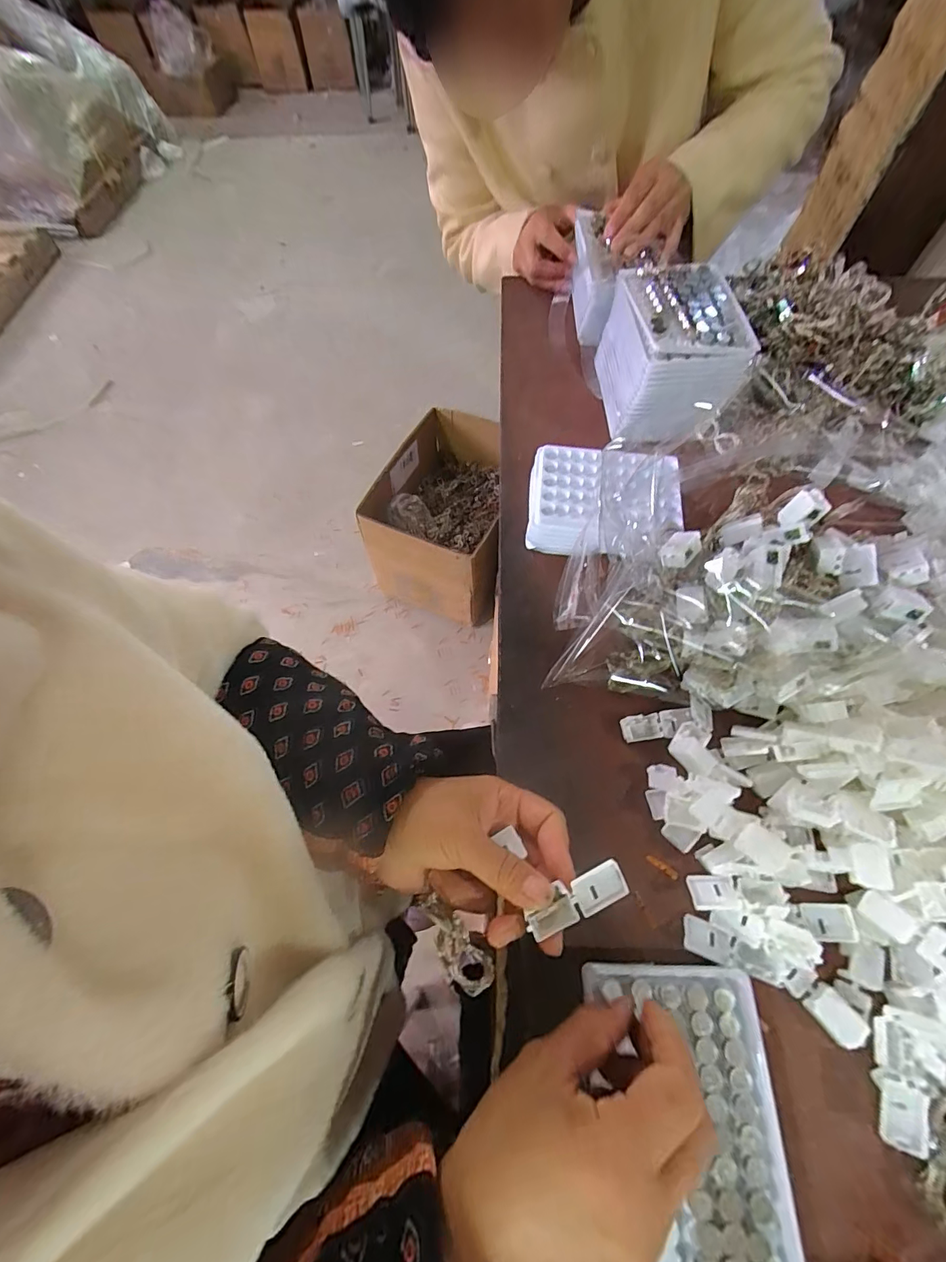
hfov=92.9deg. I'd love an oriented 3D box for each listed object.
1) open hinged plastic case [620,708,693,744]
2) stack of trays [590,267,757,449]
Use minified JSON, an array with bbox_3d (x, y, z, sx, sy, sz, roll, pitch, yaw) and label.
[{"bbox_3d":[0.137,0.070,0.334,0.054,0.009,0.019,-8,65,-3],"label":"open hinged plastic case"},{"bbox_3d":[0.187,-0.270,0.440,0.110,0.096,0.136,0,64,1],"label":"stack of trays"}]

